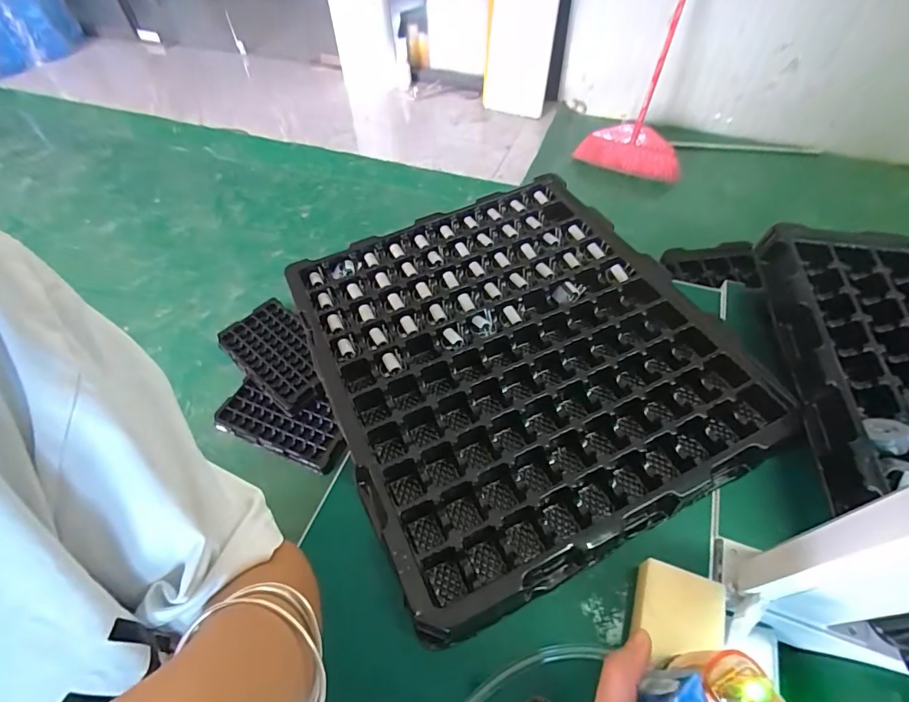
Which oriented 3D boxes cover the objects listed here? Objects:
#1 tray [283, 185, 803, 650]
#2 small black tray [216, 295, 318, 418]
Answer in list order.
[{"bbox_3d":[0.054,-0.011,0.431,0.353,0.033,0.391,-21,55,-13],"label":"tray"},{"bbox_3d":[-0.500,0.006,1.299,0.372,0.035,0.206,36,62,25],"label":"small black tray"}]

